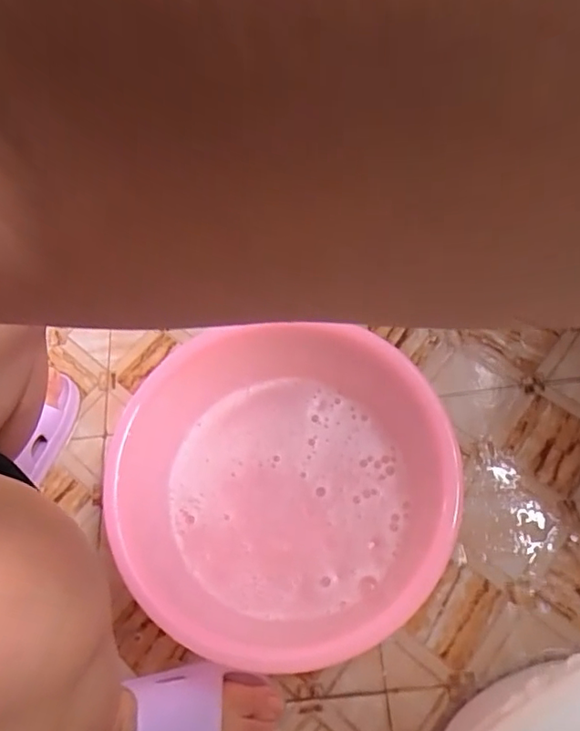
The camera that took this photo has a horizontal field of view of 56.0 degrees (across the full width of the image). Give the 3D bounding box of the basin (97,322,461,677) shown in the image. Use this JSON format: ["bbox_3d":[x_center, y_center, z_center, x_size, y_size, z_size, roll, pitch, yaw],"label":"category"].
[{"bbox_3d":[-0.012,0.126,0.565,0.350,0.108,0.335,-2,65,5],"label":"basin"}]

